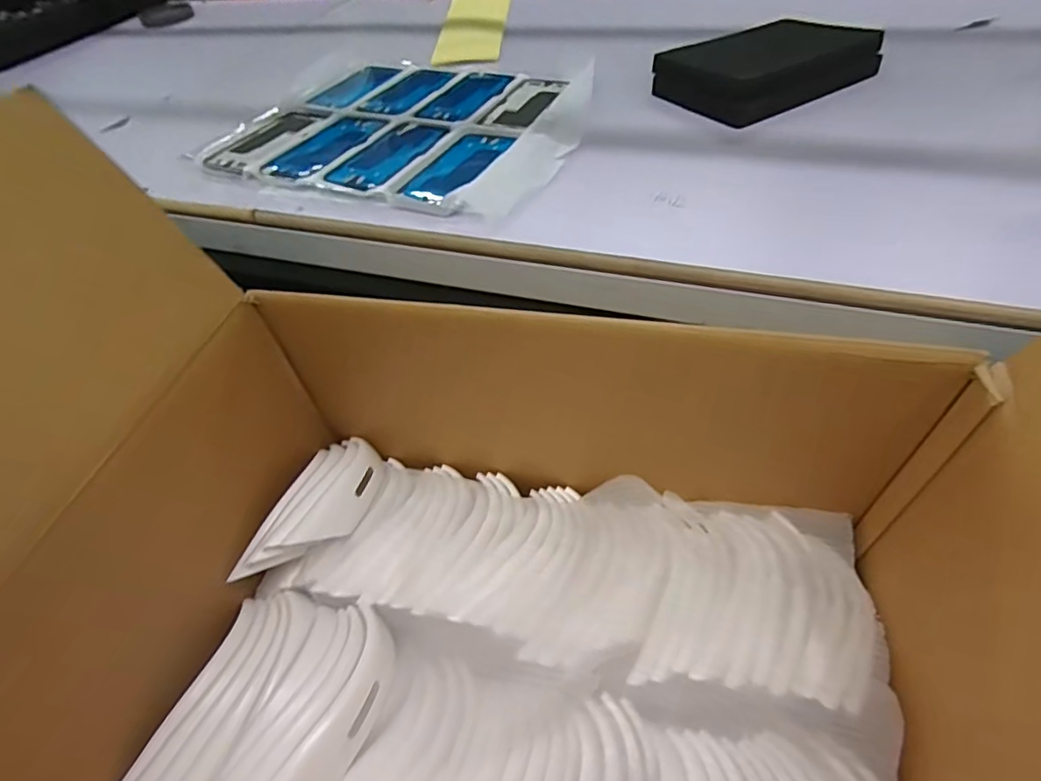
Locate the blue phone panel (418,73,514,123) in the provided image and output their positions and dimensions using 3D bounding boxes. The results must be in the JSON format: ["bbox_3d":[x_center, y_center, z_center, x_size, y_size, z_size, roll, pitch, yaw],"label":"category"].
[{"bbox_3d":[-0.068,-0.403,0.726,0.079,0.004,0.161,16,53,19],"label":"blue phone panel"}]

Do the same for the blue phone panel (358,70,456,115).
[{"bbox_3d":[-0.157,-0.431,0.765,0.087,0.007,0.158,15,53,18],"label":"blue phone panel"}]

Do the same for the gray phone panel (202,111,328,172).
[{"bbox_3d":[-0.325,-0.326,0.689,0.080,0.005,0.160,20,54,21],"label":"gray phone panel"}]

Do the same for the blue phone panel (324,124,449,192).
[{"bbox_3d":[-0.151,-0.274,0.618,0.081,0.009,0.162,18,53,20],"label":"blue phone panel"}]

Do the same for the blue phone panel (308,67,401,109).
[{"bbox_3d":[-0.248,-0.459,0.804,0.085,0.009,0.159,19,54,20],"label":"blue phone panel"}]

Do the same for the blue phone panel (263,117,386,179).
[{"bbox_3d":[-0.237,-0.301,0.652,0.090,0.007,0.162,20,54,21],"label":"blue phone panel"}]

